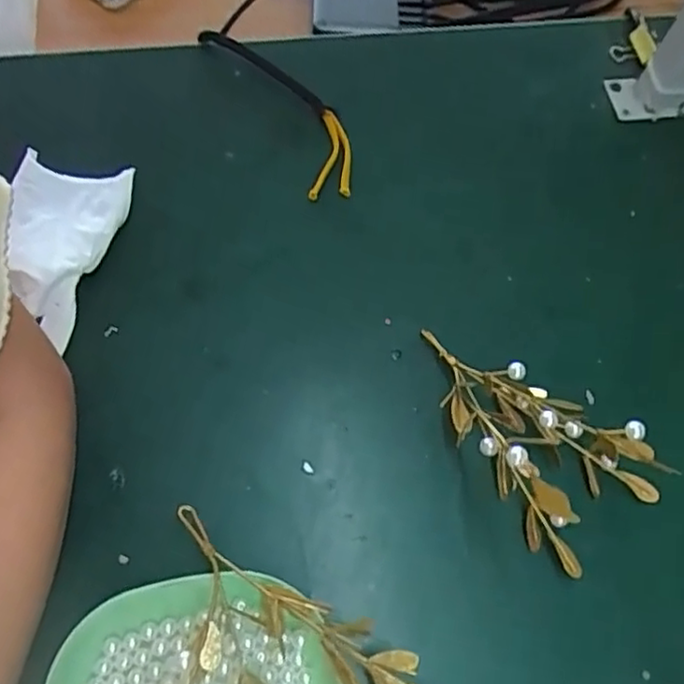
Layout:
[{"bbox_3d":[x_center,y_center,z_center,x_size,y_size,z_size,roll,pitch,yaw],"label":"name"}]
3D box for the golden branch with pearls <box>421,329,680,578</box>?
[{"bbox_3d":[0.102,0.054,0.396,0.080,0.076,0.163,-41,75,-19],"label":"golden branch with pearls"}]

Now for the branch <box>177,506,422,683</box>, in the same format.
[{"bbox_3d":[-0.029,0.165,0.315,0.133,0.101,0.169,4,66,-2],"label":"branch"}]

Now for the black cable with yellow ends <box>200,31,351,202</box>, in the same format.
[{"bbox_3d":[-0.043,-0.184,0.510,0.051,0.015,0.181,-30,73,-9],"label":"black cable with yellow ends"}]

